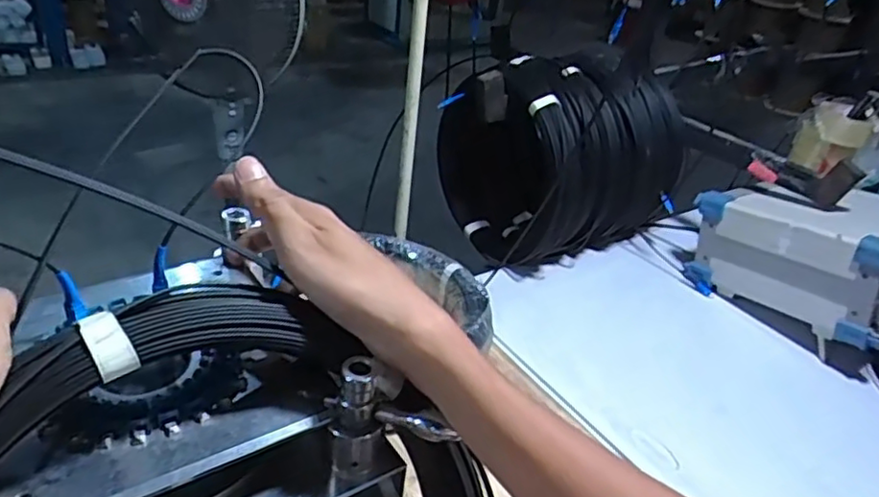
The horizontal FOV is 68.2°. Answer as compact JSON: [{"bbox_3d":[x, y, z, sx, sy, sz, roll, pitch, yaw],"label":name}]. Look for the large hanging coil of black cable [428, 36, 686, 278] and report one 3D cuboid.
[{"bbox_3d":[0.190,-0.159,1.095,0.344,0.304,0.287,-18,39,-36],"label":"large hanging coil of black cable"}]

